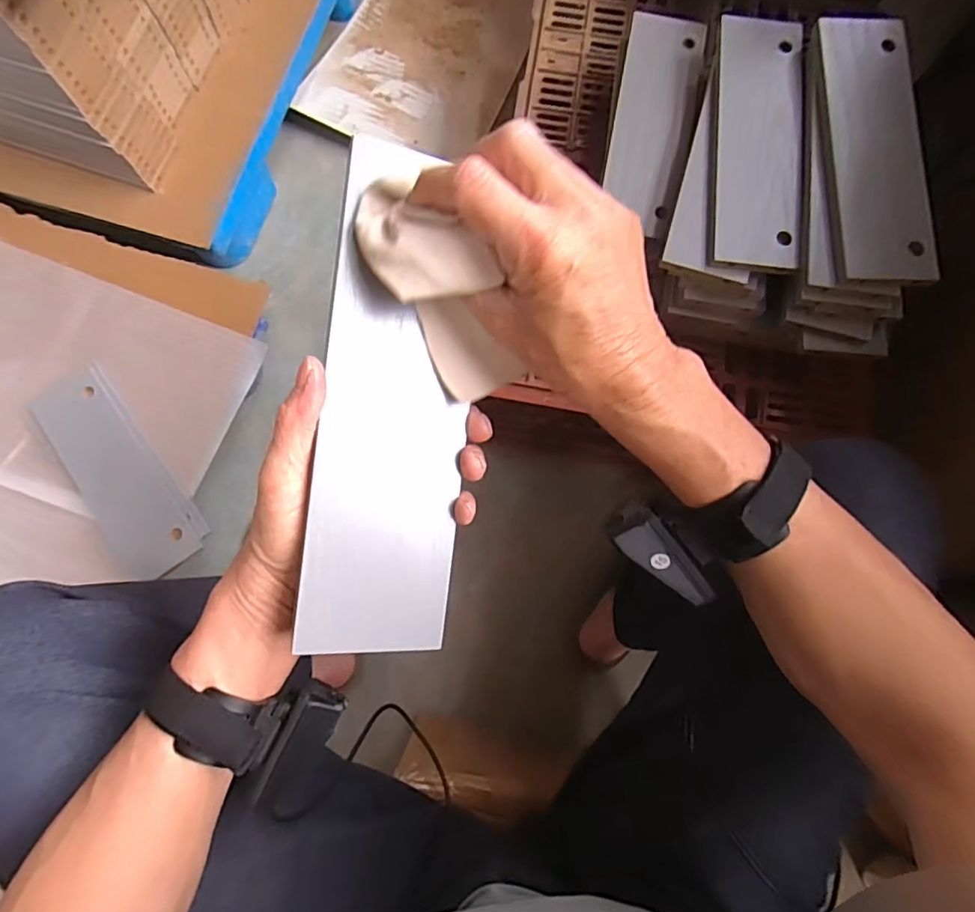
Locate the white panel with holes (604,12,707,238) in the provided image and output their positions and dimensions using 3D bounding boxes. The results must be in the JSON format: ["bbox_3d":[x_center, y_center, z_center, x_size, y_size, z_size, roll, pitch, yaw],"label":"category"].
[{"bbox_3d":[0.172,-0.348,0.585,0.077,0.022,0.246,12,78,1],"label":"white panel with holes"}]

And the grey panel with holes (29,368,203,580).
[{"bbox_3d":[-0.439,0.020,0.659,0.086,0.011,0.266,-34,81,-7],"label":"grey panel with holes"}]

